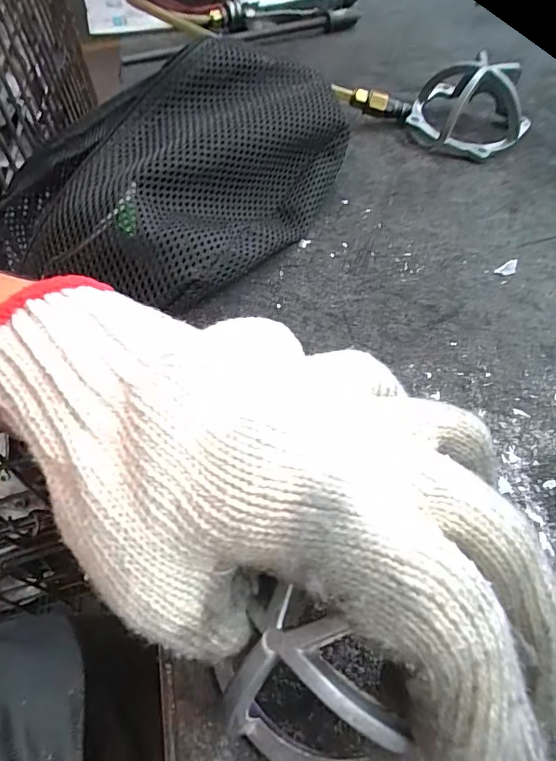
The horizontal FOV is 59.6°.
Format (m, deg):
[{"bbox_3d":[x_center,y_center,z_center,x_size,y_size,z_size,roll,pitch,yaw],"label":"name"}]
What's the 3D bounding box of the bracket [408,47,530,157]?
[{"bbox_3d":[0.147,-0.208,0.360,0.081,0.055,0.082,1,52,-1],"label":"bracket"}]

